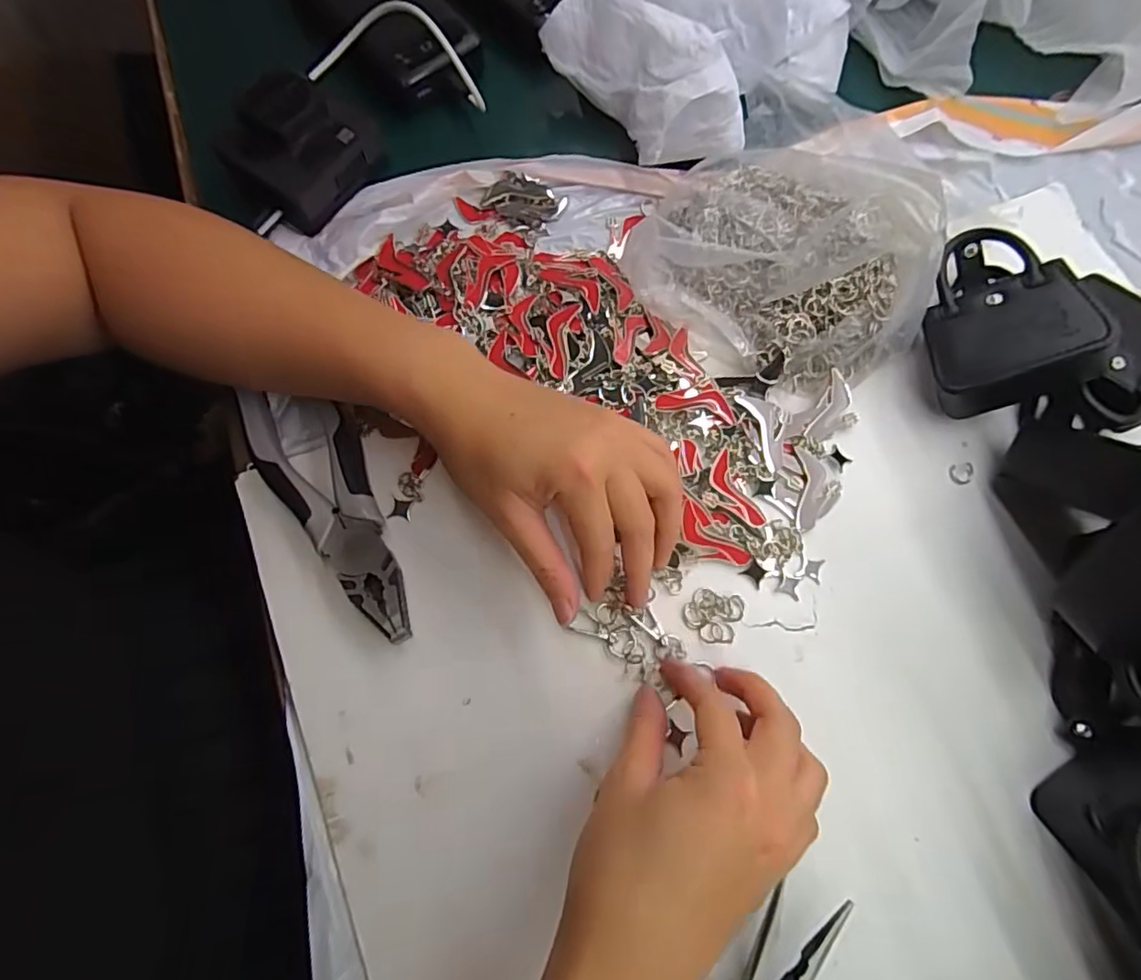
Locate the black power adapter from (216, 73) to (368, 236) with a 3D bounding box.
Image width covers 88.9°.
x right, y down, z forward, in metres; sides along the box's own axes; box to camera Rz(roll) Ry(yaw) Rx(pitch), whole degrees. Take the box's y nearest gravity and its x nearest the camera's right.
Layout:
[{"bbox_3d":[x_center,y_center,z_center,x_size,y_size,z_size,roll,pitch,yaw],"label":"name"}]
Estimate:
[{"bbox_3d":[-0.172,-0.211,0.364,0.066,0.046,0.071,34,76,9],"label":"black power adapter"}]

